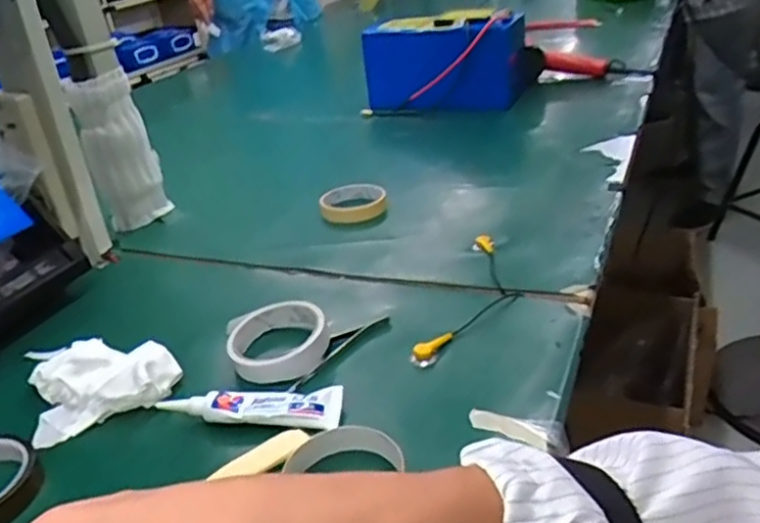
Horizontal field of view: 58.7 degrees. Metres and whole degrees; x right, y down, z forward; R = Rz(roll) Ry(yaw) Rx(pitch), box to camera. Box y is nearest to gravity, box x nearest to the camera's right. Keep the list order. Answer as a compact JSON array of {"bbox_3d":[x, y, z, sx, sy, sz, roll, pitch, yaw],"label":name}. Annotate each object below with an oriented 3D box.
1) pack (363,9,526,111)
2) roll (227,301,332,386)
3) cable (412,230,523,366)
[{"bbox_3d":[0.105,-0.336,1.161,0.271,0.154,0.086,10,33,29],"label":"pack"},{"bbox_3d":[-0.091,0.071,0.610,0.086,0.031,0.086,-5,28,3],"label":"roll"},{"bbox_3d":[0.097,0.030,0.645,0.073,0.016,0.201,6,31,23],"label":"cable"}]

